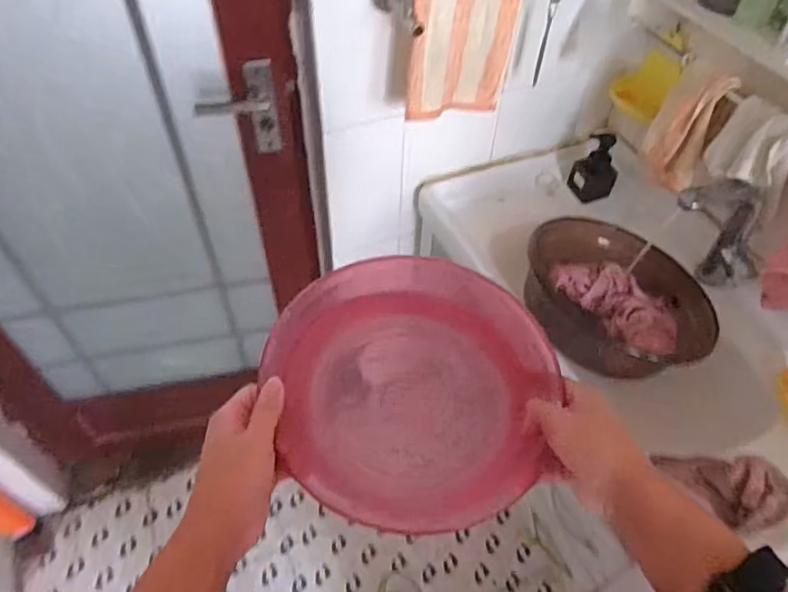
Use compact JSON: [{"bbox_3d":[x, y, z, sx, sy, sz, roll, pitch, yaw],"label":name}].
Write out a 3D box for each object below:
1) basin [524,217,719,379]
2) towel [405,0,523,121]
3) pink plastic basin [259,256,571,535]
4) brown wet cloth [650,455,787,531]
[{"bbox_3d":[0.383,-0.009,0.946,0.332,0.116,0.256,16,53,11],"label":"basin"},{"bbox_3d":[0.102,-0.363,0.838,0.173,0.186,0.035,-14,53,-13],"label":"towel"},{"bbox_3d":[0.015,0.078,0.513,0.243,0.059,0.265,2,55,-3],"label":"pink plastic basin"},{"bbox_3d":[0.449,0.267,0.765,0.163,0.049,0.104,-16,56,34],"label":"brown wet cloth"}]

